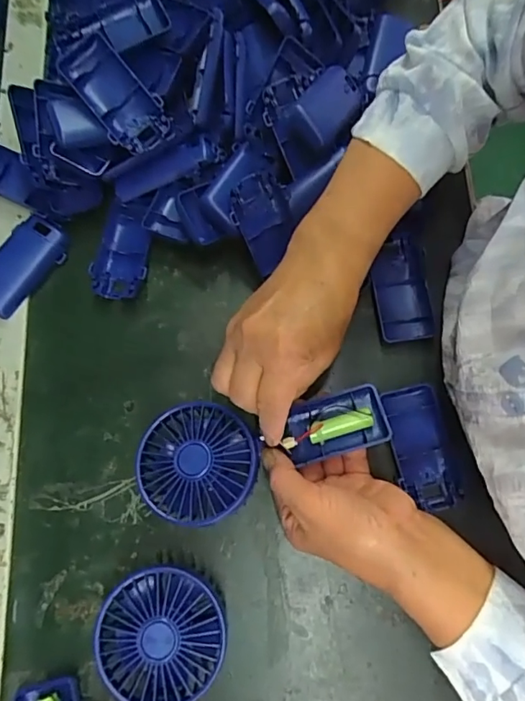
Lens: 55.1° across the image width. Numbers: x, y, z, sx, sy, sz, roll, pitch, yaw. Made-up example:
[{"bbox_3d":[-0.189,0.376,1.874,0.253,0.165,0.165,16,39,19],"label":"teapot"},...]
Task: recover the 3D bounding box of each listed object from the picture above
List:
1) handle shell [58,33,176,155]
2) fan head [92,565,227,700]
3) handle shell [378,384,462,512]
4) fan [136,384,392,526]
[{"bbox_3d":[-0.120,-0.208,0.410,0.046,0.025,0.100,-43,99,-11],"label":"handle shell"},{"bbox_3d":[-0.069,0.198,0.355,0.083,0.044,0.088,0,75,-1],"label":"fan head"},{"bbox_3d":[0.126,0.077,0.402,0.042,0.014,0.094,-10,75,-3],"label":"handle shell"},{"bbox_3d":[0.002,0.070,0.374,0.183,0.033,0.081,-14,76,-4],"label":"fan"}]

